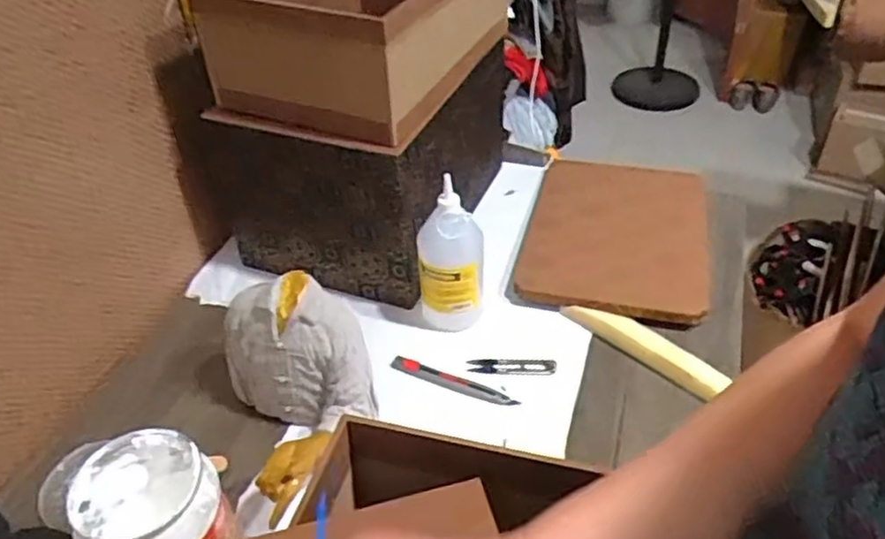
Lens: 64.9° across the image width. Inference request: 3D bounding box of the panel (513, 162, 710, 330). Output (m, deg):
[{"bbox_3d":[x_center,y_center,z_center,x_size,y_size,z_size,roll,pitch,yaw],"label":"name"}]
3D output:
[{"bbox_3d":[0.259,-0.065,1.036,0.249,0.029,0.408,11,32,13],"label":"panel"}]

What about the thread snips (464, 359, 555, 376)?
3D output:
[{"bbox_3d":[0.083,0.115,0.829,0.104,0.007,0.025,1,40,5],"label":"thread snips"}]

